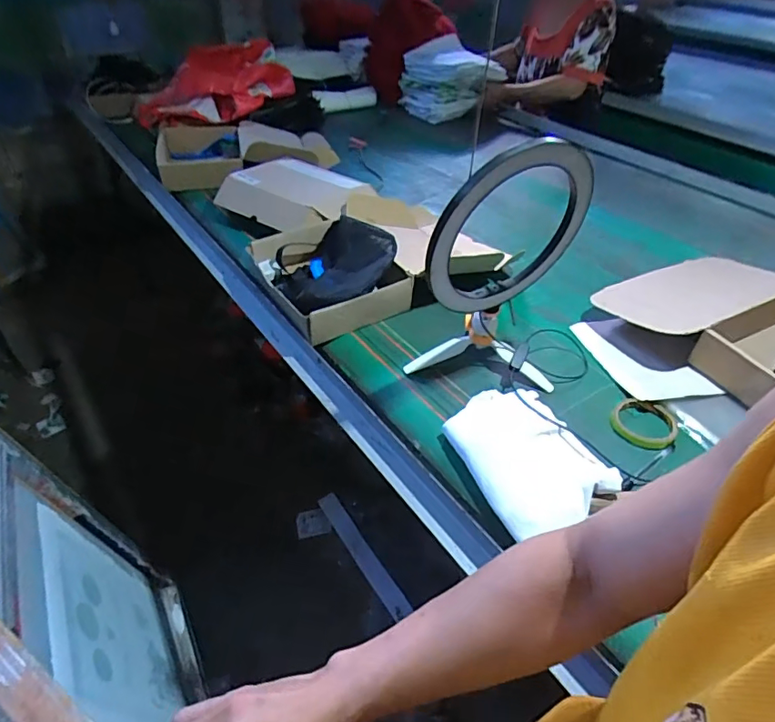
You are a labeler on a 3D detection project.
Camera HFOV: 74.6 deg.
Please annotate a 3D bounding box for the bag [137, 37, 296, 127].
[{"bbox_3d":[-0.502,-0.784,1.455,0.456,0.218,0.271,-8,43,-10],"label":"bag"}]

